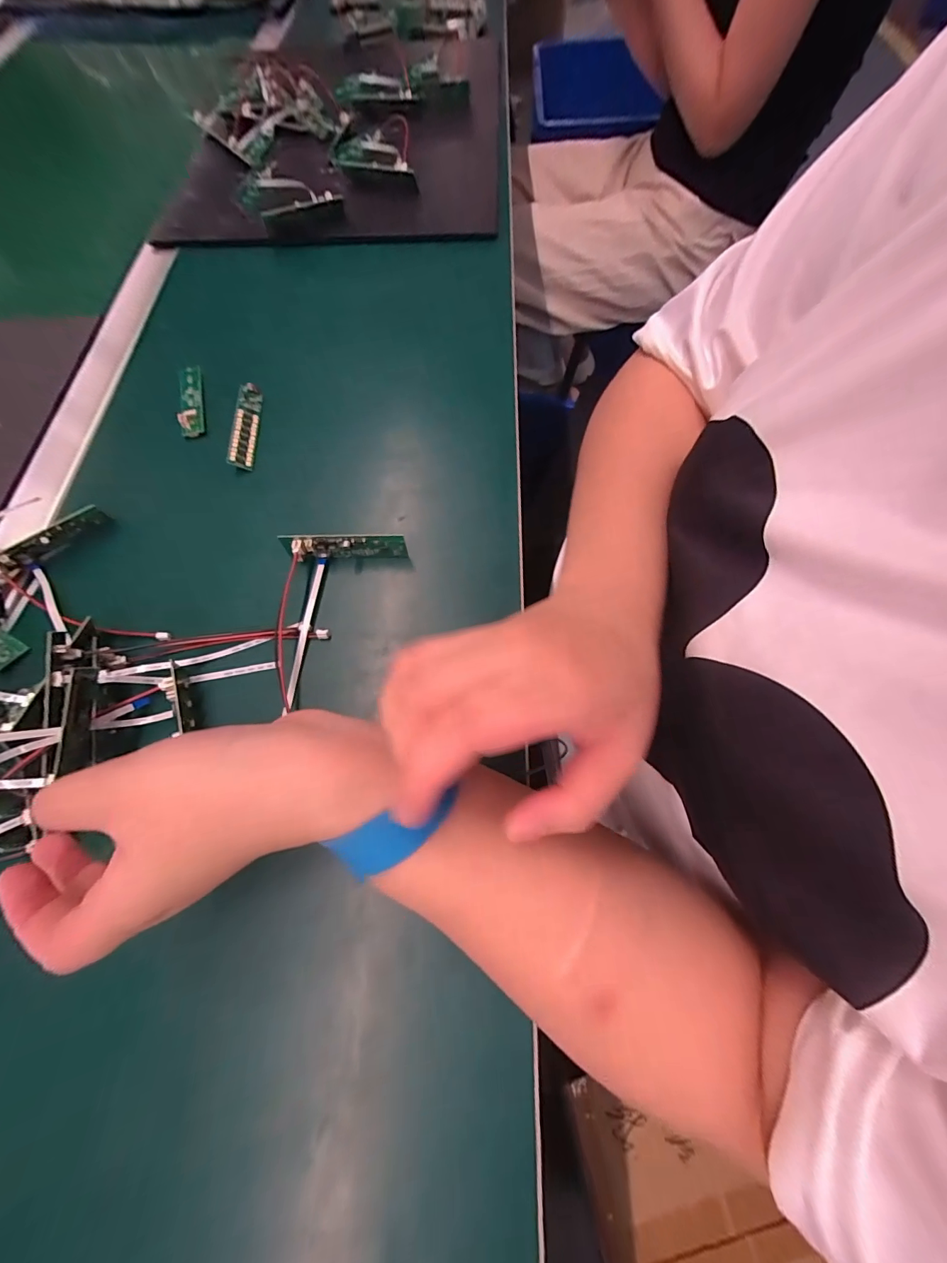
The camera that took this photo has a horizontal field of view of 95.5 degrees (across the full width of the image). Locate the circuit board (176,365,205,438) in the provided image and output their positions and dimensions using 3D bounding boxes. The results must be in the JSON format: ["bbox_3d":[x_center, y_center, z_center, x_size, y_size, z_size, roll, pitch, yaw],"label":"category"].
[{"bbox_3d":[-0.239,-0.197,0.361,0.016,0.010,0.084,-17,68,-4],"label":"circuit board"}]

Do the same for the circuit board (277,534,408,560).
[{"bbox_3d":[-0.086,-0.056,0.293,0.080,0.024,0.012,-5,68,1],"label":"circuit board"}]

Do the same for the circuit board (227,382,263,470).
[{"bbox_3d":[-0.184,-0.169,0.348,0.018,0.006,0.086,9,64,-31],"label":"circuit board"}]

